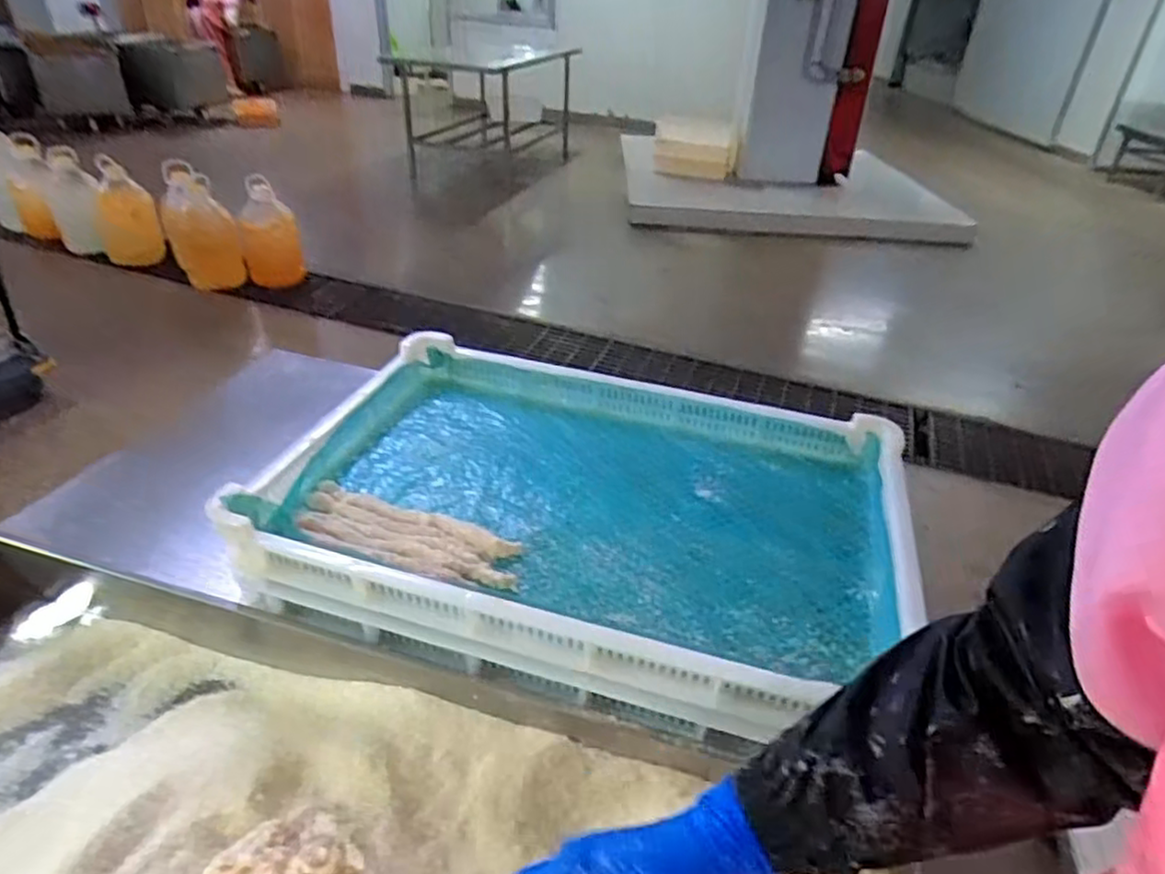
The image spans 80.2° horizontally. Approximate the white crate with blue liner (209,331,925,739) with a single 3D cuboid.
[{"bbox_3d":[0.014,0.056,0.697,0.598,0.072,0.387,12,34,12],"label":"white crate with blue liner"}]

